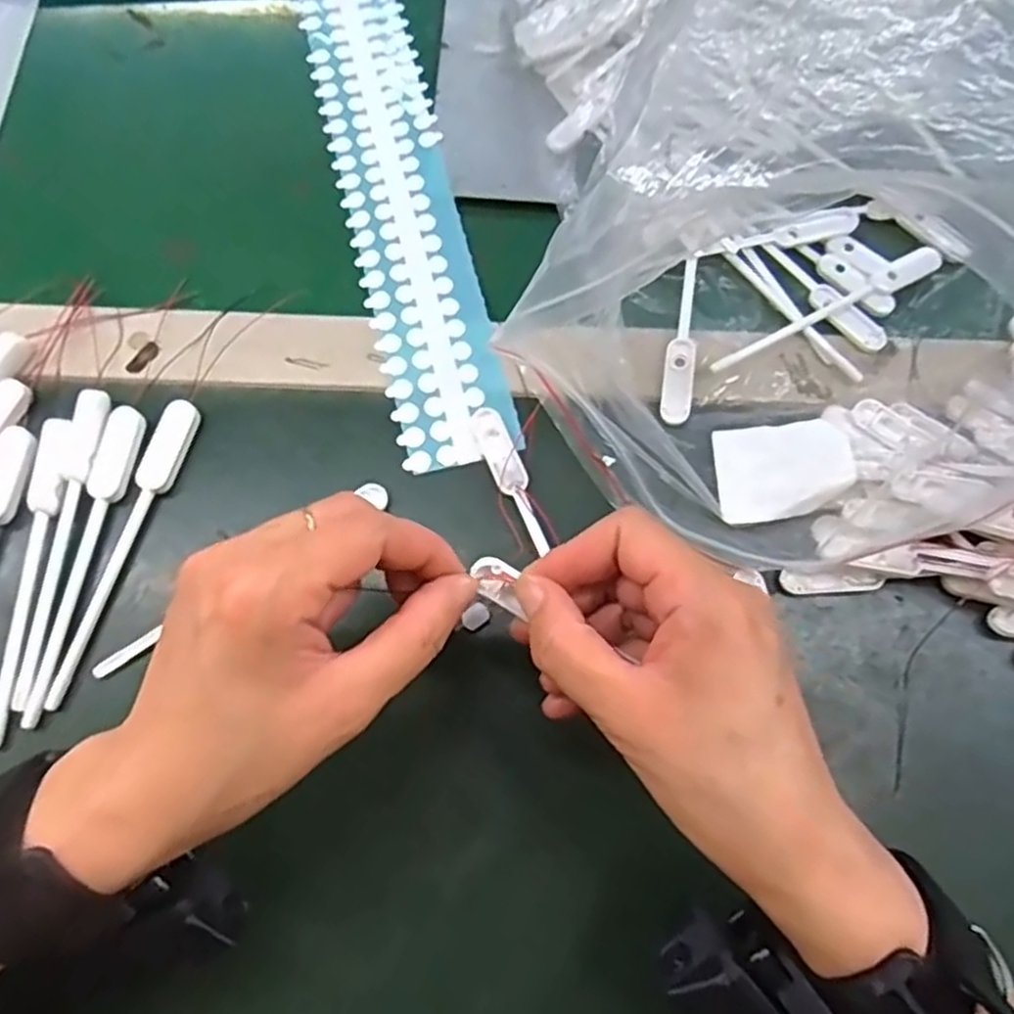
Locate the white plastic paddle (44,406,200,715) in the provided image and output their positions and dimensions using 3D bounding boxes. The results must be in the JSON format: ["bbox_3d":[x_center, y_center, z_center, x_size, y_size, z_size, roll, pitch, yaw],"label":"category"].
[{"bbox_3d":[-0.175,0.017,0.337,0.017,0.004,0.144,22,76,-11],"label":"white plastic paddle"}]

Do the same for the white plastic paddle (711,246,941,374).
[{"bbox_3d":[0.166,-0.099,0.381,0.143,0.007,0.016,-31,77,-10],"label":"white plastic paddle"}]

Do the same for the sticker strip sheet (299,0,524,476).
[{"bbox_3d":[-0.068,-0.199,0.411,0.058,0.004,0.380,-13,75,-5],"label":"sticker strip sheet"}]

